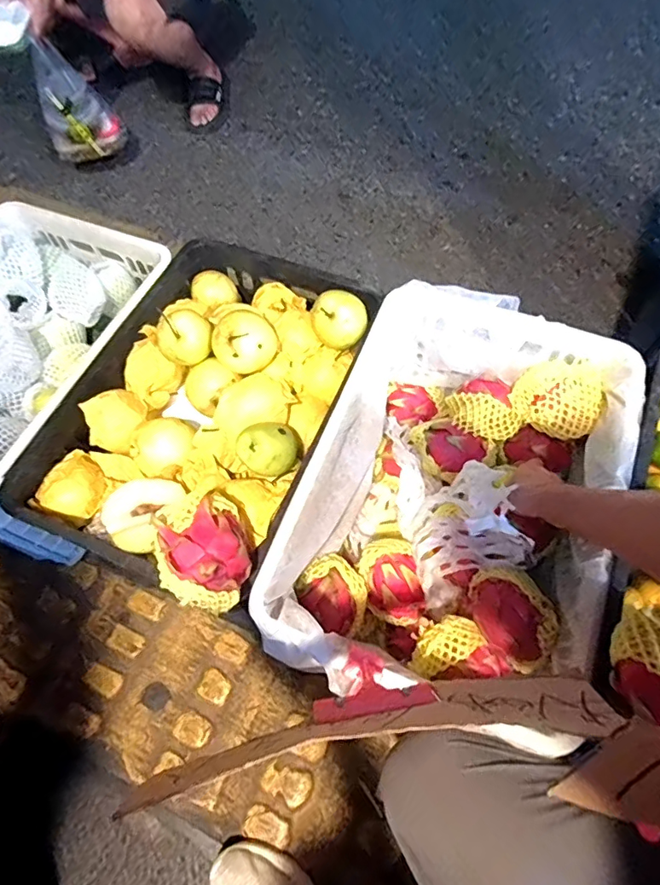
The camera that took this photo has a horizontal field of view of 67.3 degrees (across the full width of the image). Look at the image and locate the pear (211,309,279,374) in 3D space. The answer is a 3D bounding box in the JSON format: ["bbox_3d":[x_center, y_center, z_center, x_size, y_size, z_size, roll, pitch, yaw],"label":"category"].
[{"bbox_3d":[-0.111,-0.131,0.662,0.071,0.078,0.077,37,72,18],"label":"pear"}]

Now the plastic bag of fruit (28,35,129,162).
[{"bbox_3d":[-0.661,-0.884,1.299,0.194,0.257,0.101,-31,67,-11],"label":"plastic bag of fruit"}]

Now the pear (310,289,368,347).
[{"bbox_3d":[0.017,-0.166,0.684,0.070,0.063,0.059,31,70,16],"label":"pear"}]

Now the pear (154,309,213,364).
[{"bbox_3d":[-0.197,-0.137,0.684,0.073,0.071,0.064,-25,66,-9],"label":"pear"}]

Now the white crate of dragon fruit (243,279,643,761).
[{"bbox_3d":[0.155,0.080,0.669,0.337,0.256,0.491,18,67,11],"label":"white crate of dragon fruit"}]

